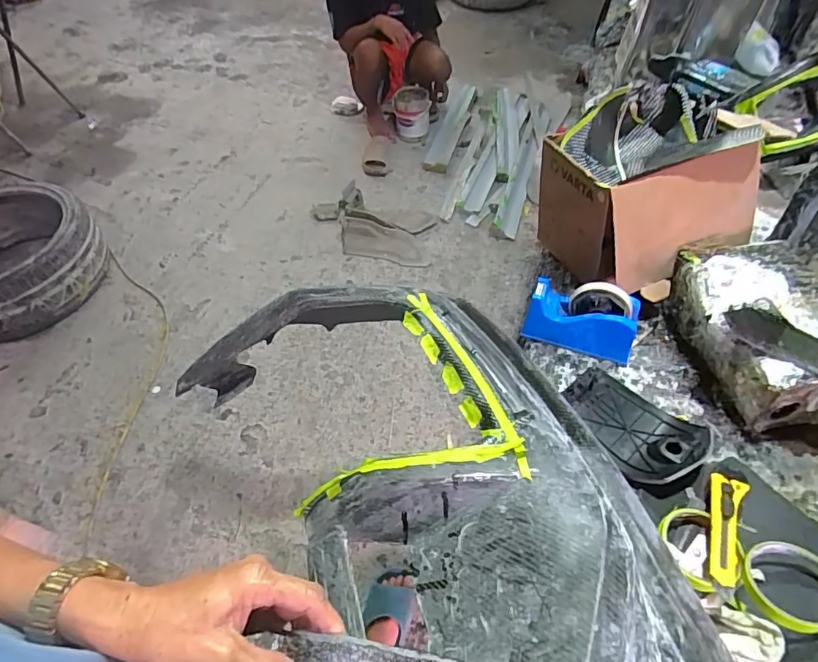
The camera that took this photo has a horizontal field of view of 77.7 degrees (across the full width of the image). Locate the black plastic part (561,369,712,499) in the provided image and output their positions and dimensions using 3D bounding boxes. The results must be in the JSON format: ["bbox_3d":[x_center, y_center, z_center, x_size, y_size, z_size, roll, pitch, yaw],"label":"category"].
[{"bbox_3d":[0.289,0.124,0.660,0.123,0.043,0.178,-38,59,-25],"label":"black plastic part"}]

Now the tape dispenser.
[{"bbox_3d":[0.255,-0.024,0.750,0.158,0.102,0.061,17,54,16],"label":"tape dispenser"}]

